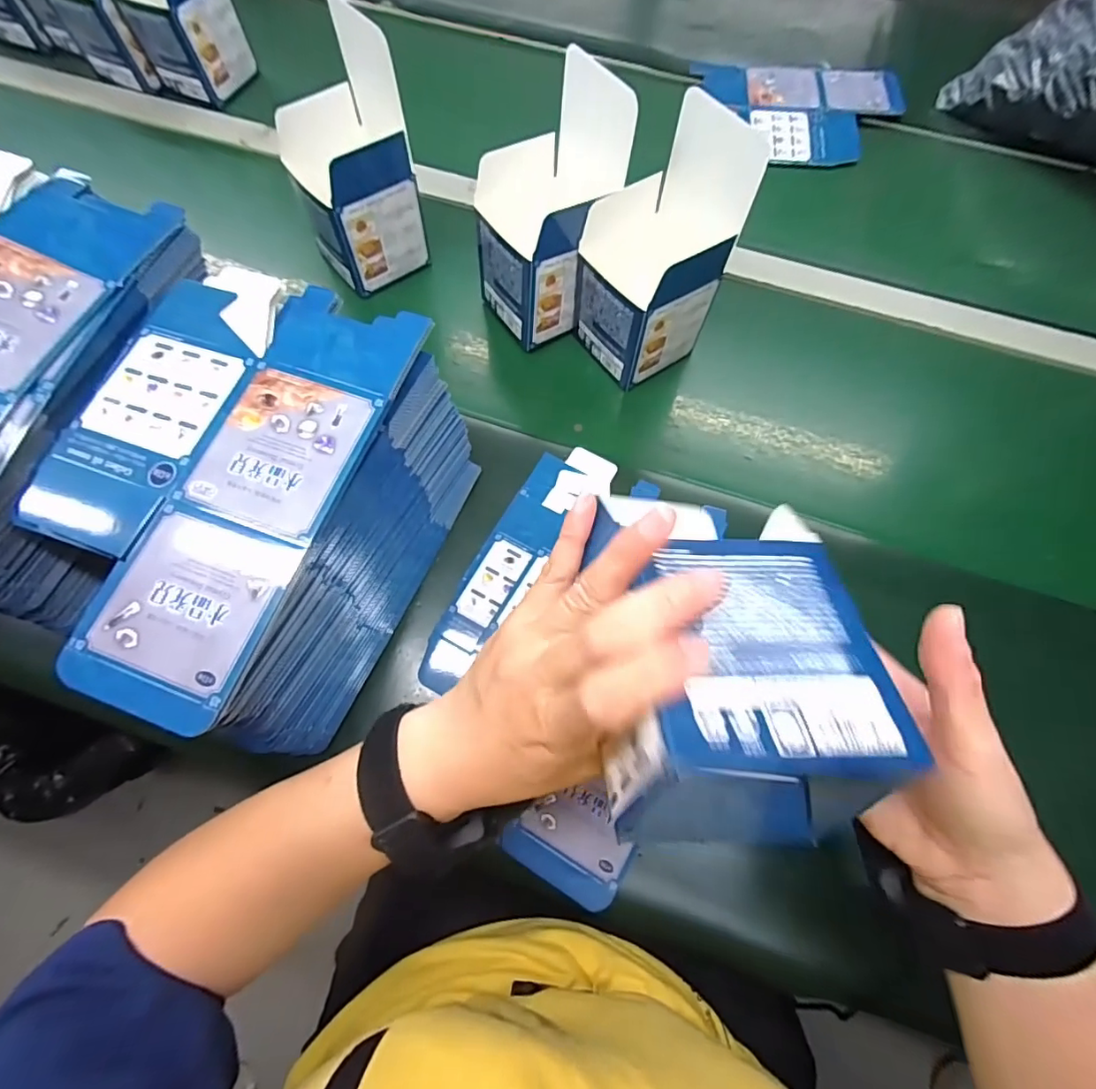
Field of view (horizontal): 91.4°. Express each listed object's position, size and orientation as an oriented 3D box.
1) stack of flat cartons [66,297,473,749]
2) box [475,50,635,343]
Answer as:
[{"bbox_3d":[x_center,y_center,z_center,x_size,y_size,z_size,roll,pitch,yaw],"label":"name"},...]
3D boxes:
[{"bbox_3d":[-0.138,0.001,0.334,0.110,0.139,0.250,19,70,6],"label":"stack of flat cartons"},{"bbox_3d":[-0.008,-0.269,0.445,0.106,0.173,0.083,-35,74,-13],"label":"box"}]

